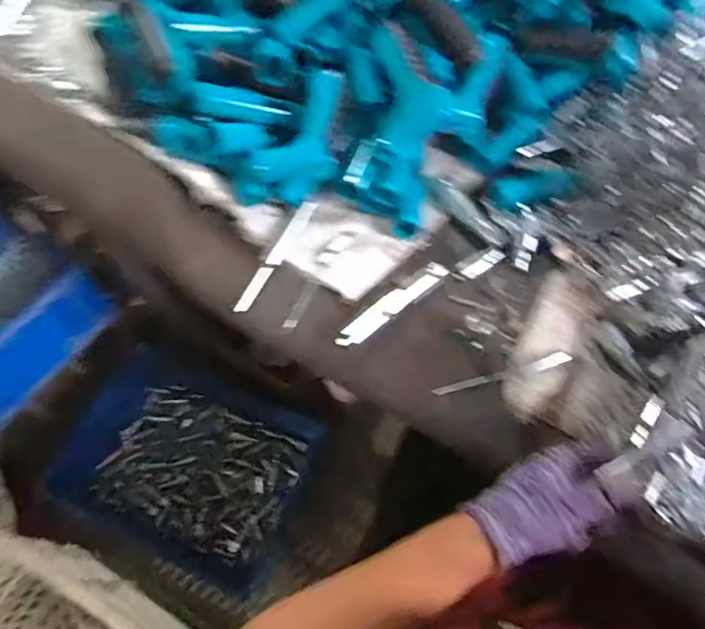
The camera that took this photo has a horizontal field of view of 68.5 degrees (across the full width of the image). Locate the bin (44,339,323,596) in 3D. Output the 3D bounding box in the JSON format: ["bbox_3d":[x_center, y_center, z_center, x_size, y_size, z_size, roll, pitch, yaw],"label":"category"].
[{"bbox_3d":[-0.309,0.283,0.984,0.451,0.111,0.339,26,66,10],"label":"bin"}]

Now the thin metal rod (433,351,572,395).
[{"bbox_3d":[0.142,0.057,0.486,0.133,0.009,0.011,-14,66,-9],"label":"thin metal rod"}]

